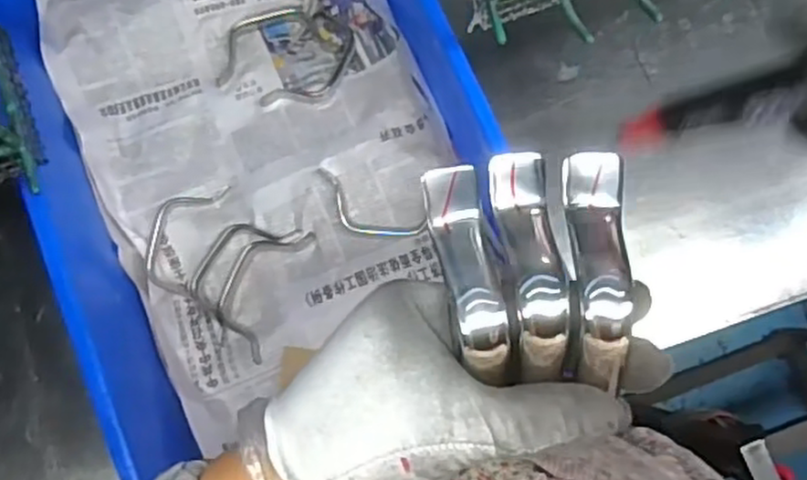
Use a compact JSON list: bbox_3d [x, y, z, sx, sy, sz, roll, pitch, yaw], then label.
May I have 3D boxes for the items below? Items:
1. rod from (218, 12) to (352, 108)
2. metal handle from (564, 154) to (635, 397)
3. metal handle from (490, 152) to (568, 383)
[{"bbox_3d":[-0.114,-0.182,0.704,0.123,0.011,0.097,4,76,2],"label":"rod"},{"bbox_3d":[0.068,0.007,0.250,0.021,0.023,0.081,2,68,1],"label":"metal handle"},{"bbox_3d":[0.044,0.007,0.248,0.018,0.019,0.078,-6,71,-1],"label":"metal handle"}]

